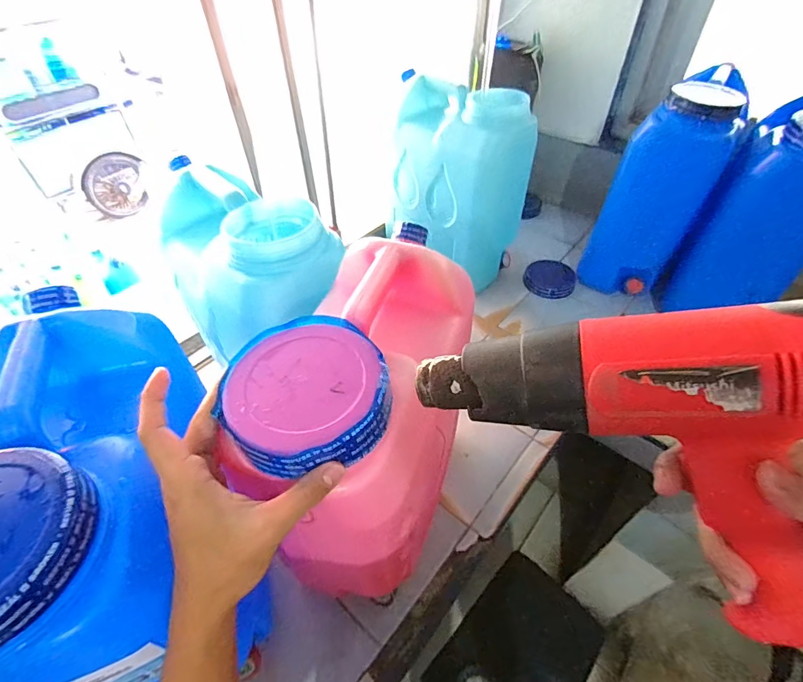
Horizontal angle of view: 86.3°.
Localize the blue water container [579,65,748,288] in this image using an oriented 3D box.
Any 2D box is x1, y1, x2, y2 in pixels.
[{"bbox_3d":[0.609,-0.355,1.007,0.195,0.454,0.275,26,53,23],"label":"blue water container"}]

